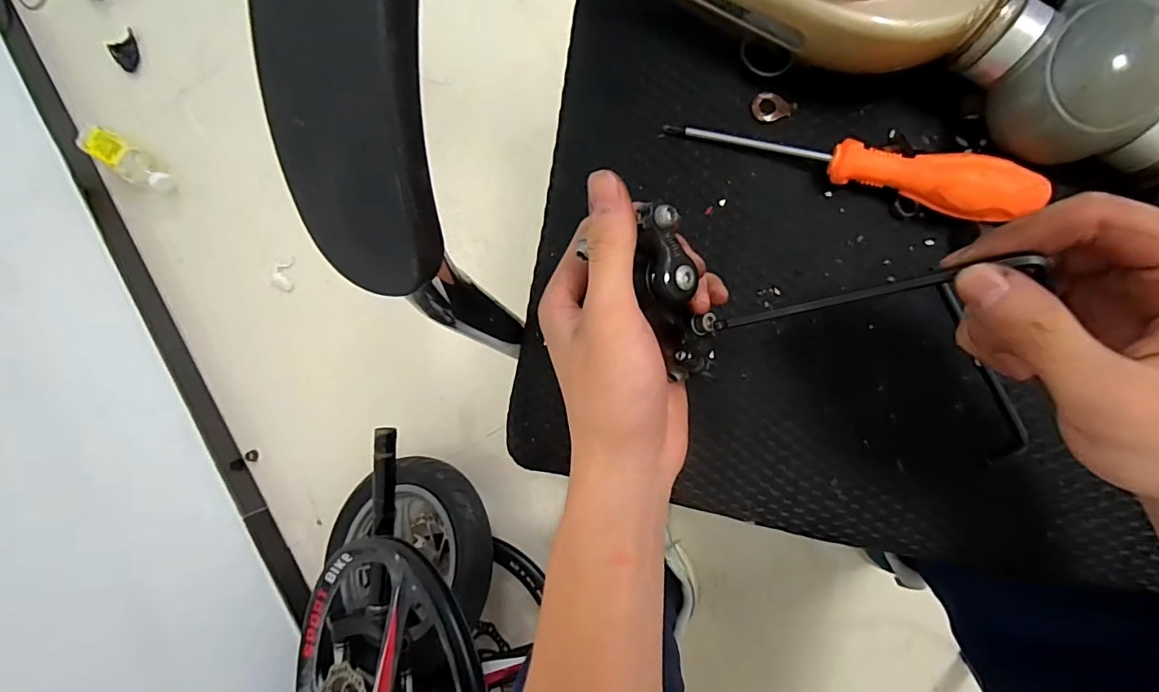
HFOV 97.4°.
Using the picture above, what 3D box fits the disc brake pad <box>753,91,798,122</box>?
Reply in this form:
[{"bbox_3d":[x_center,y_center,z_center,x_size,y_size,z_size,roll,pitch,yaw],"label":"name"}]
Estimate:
[{"bbox_3d":[0.114,-0.141,0.302,0.024,0.004,0.017,32,96,7],"label":"disc brake pad"}]

